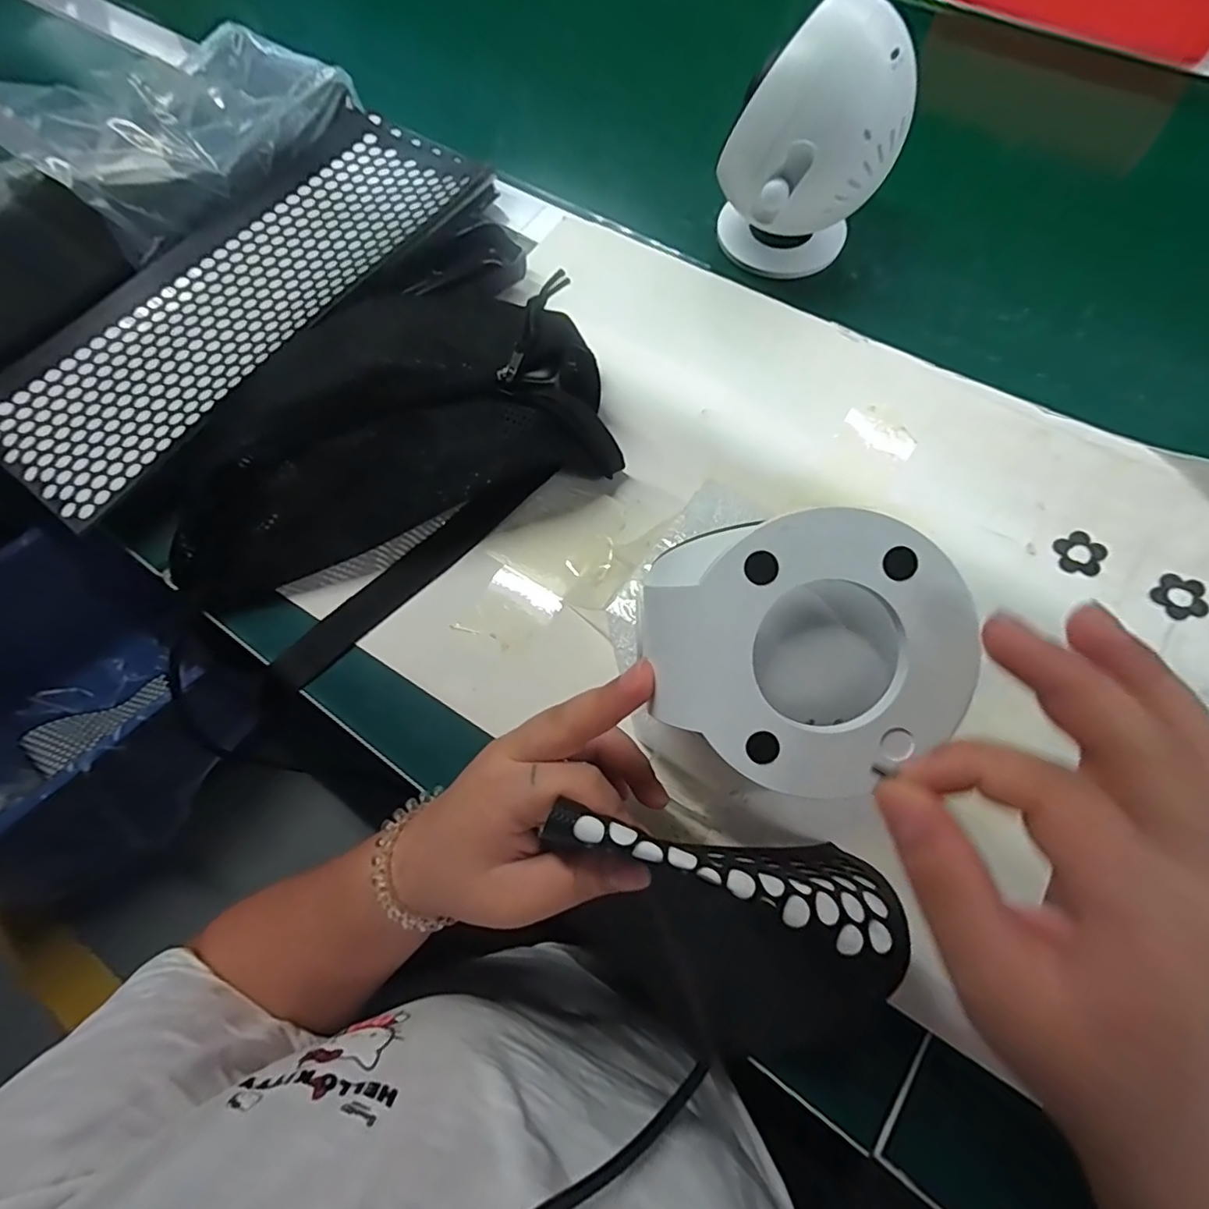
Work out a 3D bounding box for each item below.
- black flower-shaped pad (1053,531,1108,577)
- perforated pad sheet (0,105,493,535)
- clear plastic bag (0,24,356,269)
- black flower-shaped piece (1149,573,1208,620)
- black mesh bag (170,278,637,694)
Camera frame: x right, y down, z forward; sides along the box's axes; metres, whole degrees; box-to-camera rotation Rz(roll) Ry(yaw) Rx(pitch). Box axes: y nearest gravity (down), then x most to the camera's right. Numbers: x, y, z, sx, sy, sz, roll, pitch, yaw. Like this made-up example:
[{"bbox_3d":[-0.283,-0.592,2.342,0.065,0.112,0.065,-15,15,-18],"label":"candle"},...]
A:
[{"bbox_3d":[0.272,-0.030,0.321,0.026,0.004,0.026,10,72,6],"label":"black flower-shaped pad"},{"bbox_3d":[-0.249,-0.222,0.391,0.136,0.019,0.374,35,76,14],"label":"perforated pad sheet"},{"bbox_3d":[-0.332,-0.374,0.420,0.193,0.063,0.229,30,75,12],"label":"clear plastic bag"},{"bbox_3d":[0.318,-0.003,0.309,0.026,0.004,0.026,-3,72,10],"label":"black flower-shaped piece"},{"bbox_3d":[-0.130,-0.090,0.326,0.271,0.064,0.174,-39,73,-10],"label":"black mesh bag"}]

